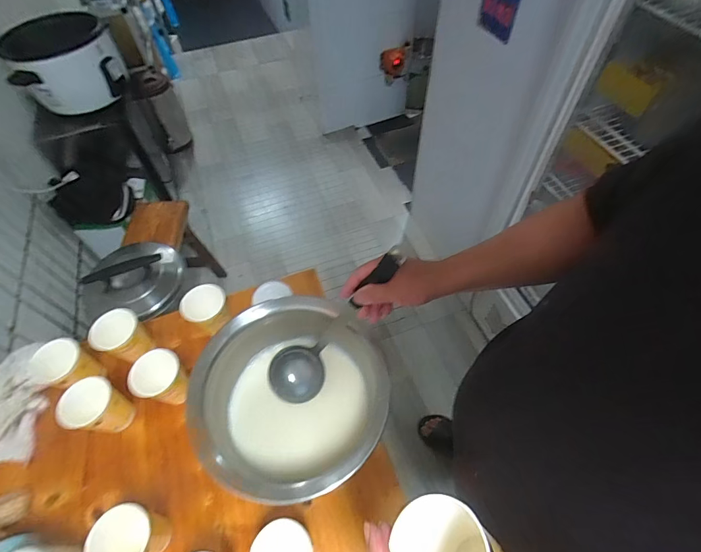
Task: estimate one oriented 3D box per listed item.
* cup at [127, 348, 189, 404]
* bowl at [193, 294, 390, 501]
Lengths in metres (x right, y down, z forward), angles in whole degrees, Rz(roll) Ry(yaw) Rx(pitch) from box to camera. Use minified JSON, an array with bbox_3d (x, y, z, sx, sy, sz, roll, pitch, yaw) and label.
[{"bbox_3d":[-0.324,0.186,0.644,0.079,0.107,0.068,-39,63,-23],"label":"cup"},{"bbox_3d":[-0.088,0.207,0.609,0.277,0.181,0.291,21,58,15],"label":"bowl"}]

